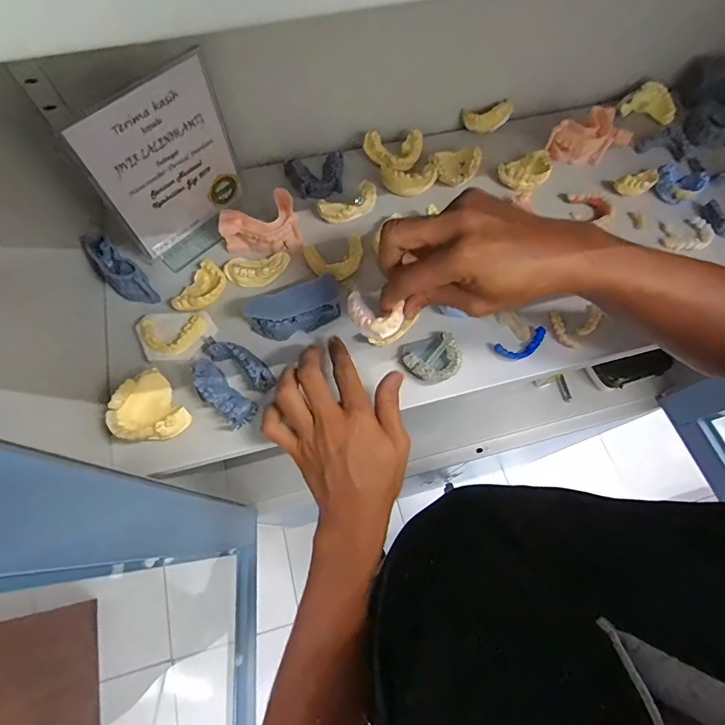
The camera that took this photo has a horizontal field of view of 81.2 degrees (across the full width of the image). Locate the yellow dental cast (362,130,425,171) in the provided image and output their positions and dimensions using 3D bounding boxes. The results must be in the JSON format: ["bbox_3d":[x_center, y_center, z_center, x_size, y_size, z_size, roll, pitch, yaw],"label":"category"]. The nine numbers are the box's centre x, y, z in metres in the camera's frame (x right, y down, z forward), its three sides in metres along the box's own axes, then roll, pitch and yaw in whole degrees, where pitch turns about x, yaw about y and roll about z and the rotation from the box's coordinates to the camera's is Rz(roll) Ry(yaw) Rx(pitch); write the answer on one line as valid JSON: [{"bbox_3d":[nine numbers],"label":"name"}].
[{"bbox_3d":[0.039,-0.261,0.524,0.072,0.021,0.048,-4,68,-3],"label":"yellow dental cast"}]

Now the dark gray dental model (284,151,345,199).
[{"bbox_3d":[-0.055,-0.225,0.516,0.070,0.024,0.055,-15,69,-7],"label":"dark gray dental model"}]

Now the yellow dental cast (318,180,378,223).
[{"bbox_3d":[-0.016,-0.183,0.489,0.068,0.027,0.031,-13,69,-6],"label":"yellow dental cast"}]

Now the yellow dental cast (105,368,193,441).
[{"bbox_3d":[-0.200,0.047,0.396,0.057,0.034,0.064,-36,73,-14],"label":"yellow dental cast"}]

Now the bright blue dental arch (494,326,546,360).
[{"bbox_3d":[0.168,-0.018,0.440,0.056,0.010,0.025,-21,70,-9],"label":"bright blue dental arch"}]

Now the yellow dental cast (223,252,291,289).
[{"bbox_3d":[-0.117,-0.102,0.467,0.070,0.017,0.035,-1,68,-1],"label":"yellow dental cast"}]

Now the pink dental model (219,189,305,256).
[{"bbox_3d":[-0.110,-0.147,0.472,0.085,0.042,0.052,-27,71,-11],"label":"pink dental model"}]

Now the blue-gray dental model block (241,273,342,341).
[{"bbox_3d":[-0.068,-0.053,0.438,0.098,0.045,0.035,-23,70,-10],"label":"blue-gray dental model block"}]

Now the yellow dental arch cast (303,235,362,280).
[{"bbox_3d":[-0.032,-0.113,0.467,0.064,0.021,0.048,-4,68,-3],"label":"yellow dental arch cast"}]

